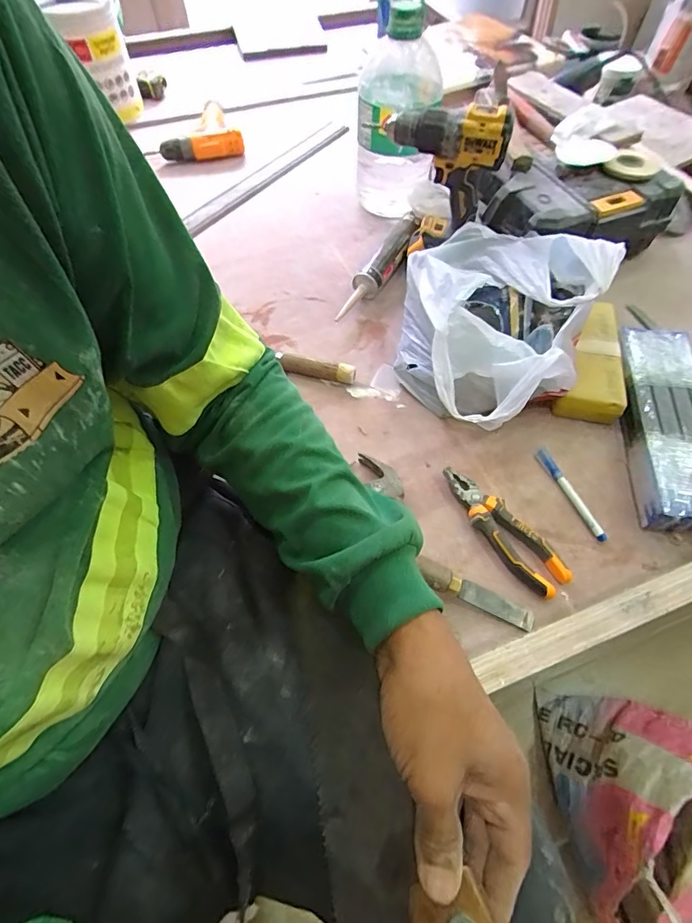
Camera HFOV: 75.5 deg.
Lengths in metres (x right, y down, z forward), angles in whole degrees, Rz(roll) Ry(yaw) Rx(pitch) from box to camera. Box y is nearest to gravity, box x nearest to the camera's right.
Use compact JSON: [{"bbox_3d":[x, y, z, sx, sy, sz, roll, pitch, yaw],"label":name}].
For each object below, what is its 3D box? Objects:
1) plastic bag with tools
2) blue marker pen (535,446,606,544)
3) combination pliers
[{"bbox_3d":[0.204,-0.202,0.647,0.287,0.167,0.284,-40,67,-21],"label":"plastic bag with tools"},{"bbox_3d":[0.298,0.041,0.598,0.017,0.017,0.145,-16,60,-9],"label":"blue marker pen"},{"bbox_3d":[0.194,0.083,0.562,0.053,0.026,0.189,-32,64,-17],"label":"combination pliers"}]

